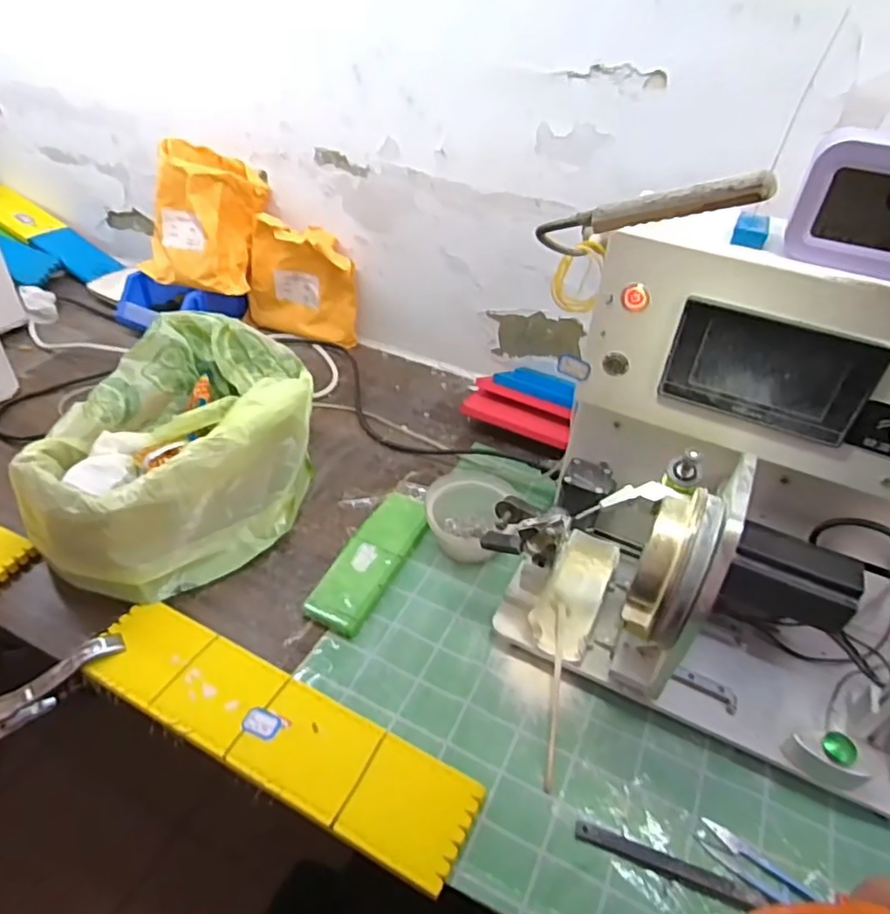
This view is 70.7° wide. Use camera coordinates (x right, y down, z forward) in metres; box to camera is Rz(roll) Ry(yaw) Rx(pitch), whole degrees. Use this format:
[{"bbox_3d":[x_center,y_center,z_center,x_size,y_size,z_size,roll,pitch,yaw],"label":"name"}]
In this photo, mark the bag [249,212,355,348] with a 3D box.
[{"bbox_3d":[-0.210,-0.258,0.931,0.167,0.167,0.054,22,42,19],"label":"bag"}]

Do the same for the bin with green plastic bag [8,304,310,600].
[{"bbox_3d":[-0.268,-0.007,0.659,0.222,0.127,0.302,11,40,6],"label":"bin with green plastic bag"}]

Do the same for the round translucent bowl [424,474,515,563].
[{"bbox_3d":[0.022,0.066,0.664,0.081,0.052,0.083,4,40,-3],"label":"round translucent bowl"}]

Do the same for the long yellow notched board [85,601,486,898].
[{"bbox_3d":[-0.137,0.216,0.504,0.337,0.010,0.080,22,42,18],"label":"long yellow notched board"}]

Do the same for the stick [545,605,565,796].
[{"bbox_3d":[0.095,0.200,0.535,0.008,0.012,0.155,10,53,4],"label":"stick"}]

